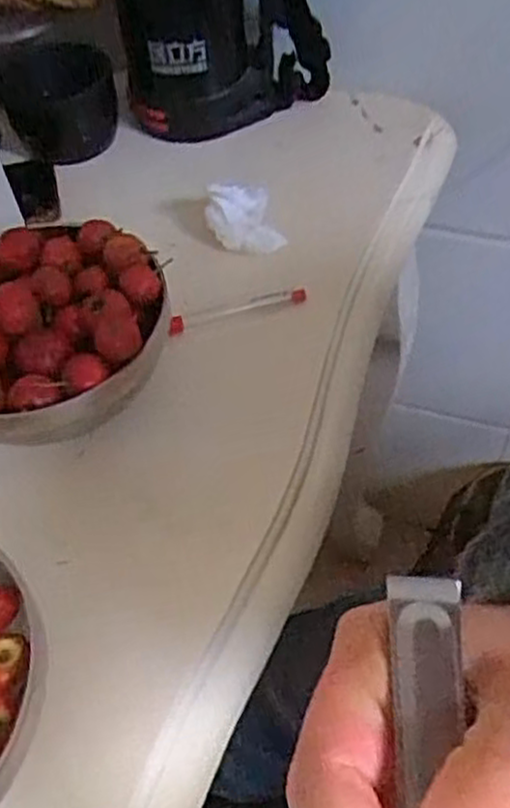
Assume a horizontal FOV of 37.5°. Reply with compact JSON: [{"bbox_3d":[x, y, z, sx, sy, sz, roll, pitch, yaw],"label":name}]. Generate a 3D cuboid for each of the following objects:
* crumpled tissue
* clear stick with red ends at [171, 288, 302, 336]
[{"bbox_3d":[-0.008,-0.138,0.541,0.052,0.039,0.045,-4,52,1],"label":"crumpled tissue"},{"bbox_3d":[-0.012,-0.063,0.501,0.093,0.008,0.010,-14,52,-7],"label":"clear stick with red ends"}]

